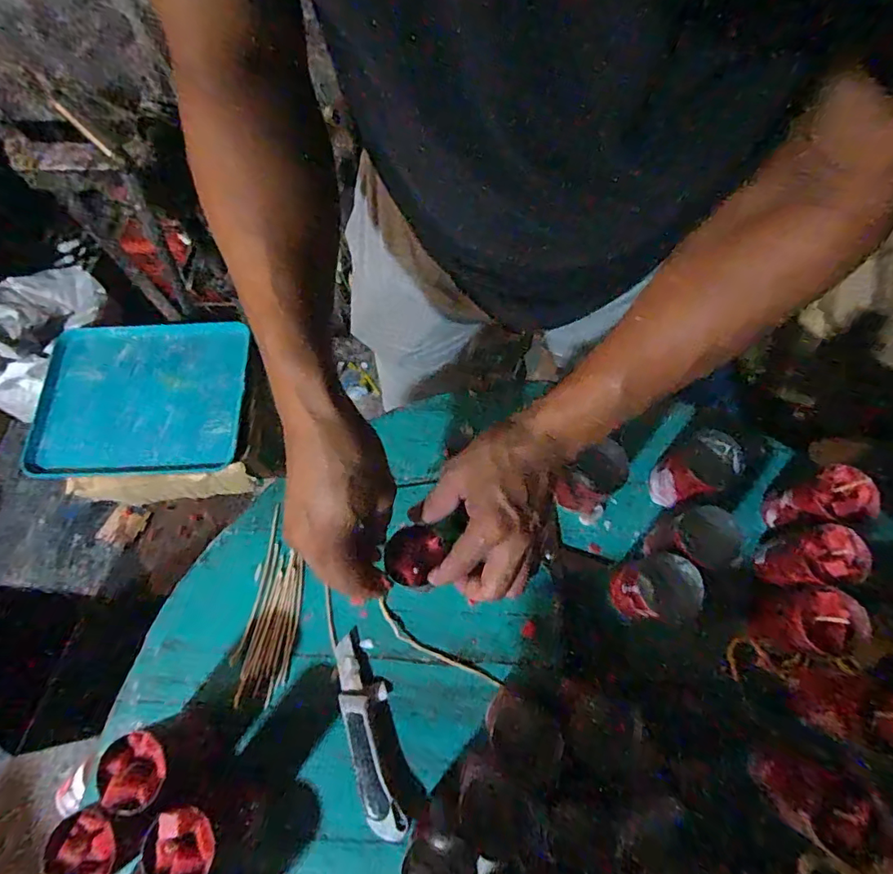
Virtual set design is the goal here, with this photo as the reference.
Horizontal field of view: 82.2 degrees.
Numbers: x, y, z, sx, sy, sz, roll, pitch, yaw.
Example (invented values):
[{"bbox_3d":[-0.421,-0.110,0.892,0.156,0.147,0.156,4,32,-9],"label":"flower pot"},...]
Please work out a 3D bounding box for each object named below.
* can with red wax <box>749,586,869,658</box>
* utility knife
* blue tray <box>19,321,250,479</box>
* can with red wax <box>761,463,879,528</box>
[{"bbox_3d":[0.300,0.154,0.430,0.053,0.070,0.053,10,71,6],"label":"can with red wax"},{"bbox_3d":[-0.069,0.264,0.460,0.040,0.021,0.161,-17,71,-4],"label":"utility knife"},{"bbox_3d":[-0.664,-0.091,1.108,0.458,0.029,0.357,-3,71,1],"label":"blue tray"},{"bbox_3d":[0.335,0.061,0.475,0.056,0.089,0.050,-14,71,-3],"label":"can with red wax"}]

